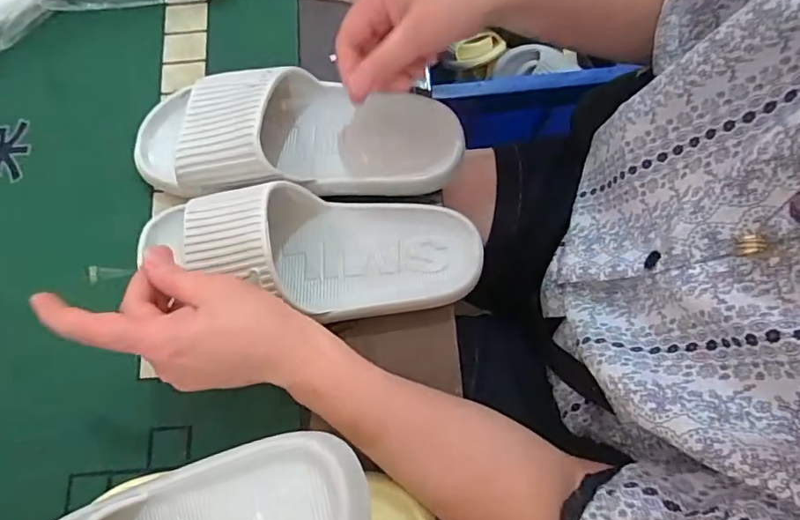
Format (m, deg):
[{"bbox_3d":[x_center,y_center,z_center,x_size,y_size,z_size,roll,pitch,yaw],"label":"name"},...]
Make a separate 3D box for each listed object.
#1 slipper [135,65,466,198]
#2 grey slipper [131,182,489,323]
[{"bbox_3d":[-0.080,-0.101,0.419,0.254,0.070,0.095,1,74,-5],"label":"slipper"},{"bbox_3d":[-0.063,-0.004,0.397,0.235,0.056,0.099,7,74,-6],"label":"grey slipper"}]

